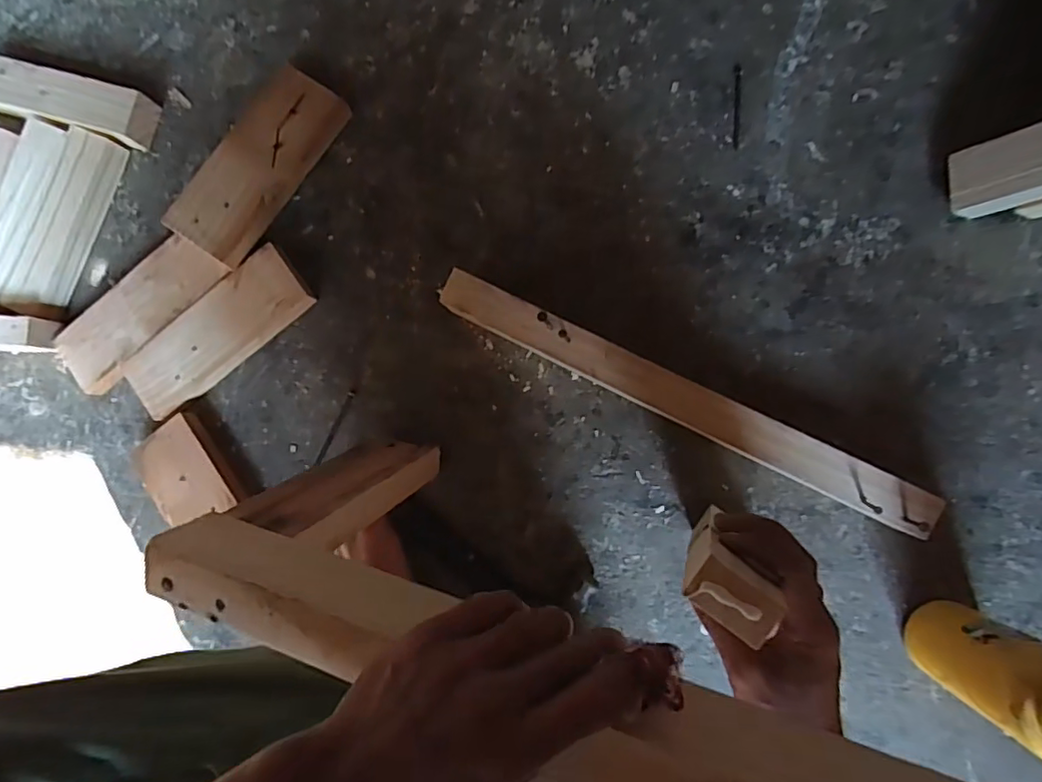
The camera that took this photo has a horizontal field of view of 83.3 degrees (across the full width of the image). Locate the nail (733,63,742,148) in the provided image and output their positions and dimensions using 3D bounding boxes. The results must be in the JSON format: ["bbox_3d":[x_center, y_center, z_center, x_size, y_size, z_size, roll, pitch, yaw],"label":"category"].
[{"bbox_3d":[0.200,-0.264,0.541,0.007,0.004,0.080,2,86,8],"label":"nail"}]

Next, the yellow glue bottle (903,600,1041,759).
[{"bbox_3d":[0.329,0.195,0.402,0.062,0.171,0.064,0,89,8],"label":"yellow glue bottle"}]

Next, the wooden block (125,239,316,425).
[{"bbox_3d":[-0.302,-0.056,0.585,0.199,0.025,0.071,-37,81,4],"label":"wooden block"}]

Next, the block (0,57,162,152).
[{"bbox_3d":[-0.485,-0.307,0.621,0.215,0.042,0.055,17,91,7],"label":"block"}]

